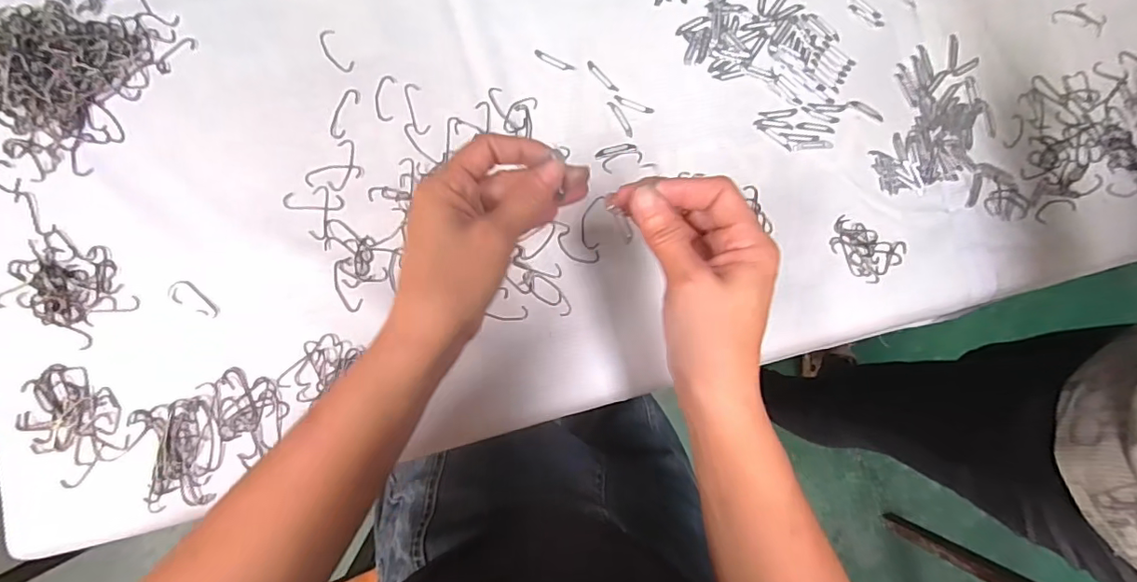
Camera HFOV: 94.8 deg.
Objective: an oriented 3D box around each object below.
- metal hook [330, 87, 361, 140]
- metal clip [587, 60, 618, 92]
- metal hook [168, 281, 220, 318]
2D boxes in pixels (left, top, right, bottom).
[{"bbox_3d":[-0.174,-0.138,0.405,0.013,0.004,0.041,21,84,-4],"label":"metal hook"},{"bbox_3d":[0.028,-0.176,0.430,0.006,0.004,0.034,-43,91,-7],"label":"metal clip"},{"bbox_3d":[-0.272,0.005,0.381,0.038,0.004,0.017,23,84,-4],"label":"metal hook"}]

